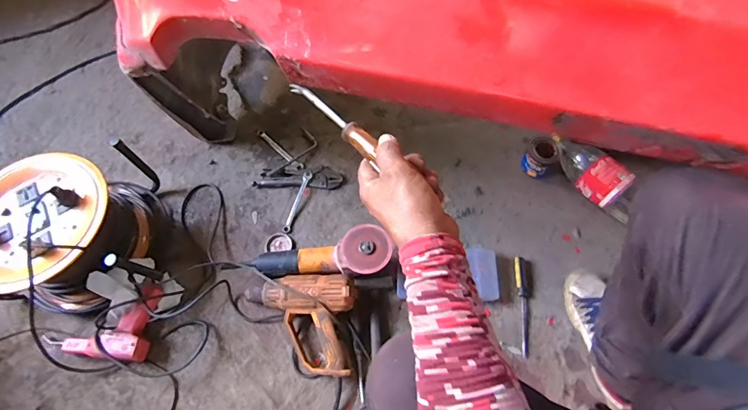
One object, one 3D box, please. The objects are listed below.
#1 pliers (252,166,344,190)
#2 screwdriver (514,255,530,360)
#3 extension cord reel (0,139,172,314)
[{"bbox_3d":[-0.182,-0.071,0.983,0.211,0.019,0.063,1,65,4],"label":"pliers"},{"bbox_3d":[0.307,0.202,0.827,0.030,0.026,0.200,3,65,5],"label":"screwdriver"},{"bbox_3d":[-0.646,0.064,0.837,0.344,0.203,0.284,-15,65,-3],"label":"extension cord reel"}]

